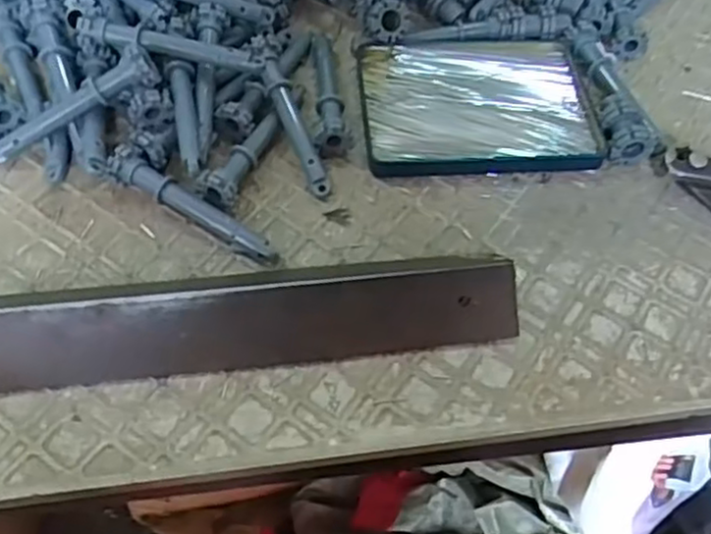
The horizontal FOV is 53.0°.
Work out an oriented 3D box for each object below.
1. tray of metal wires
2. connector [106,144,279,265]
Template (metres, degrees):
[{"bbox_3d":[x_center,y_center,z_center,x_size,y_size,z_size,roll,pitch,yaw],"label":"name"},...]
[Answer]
[{"bbox_3d":[0.069,-0.092,0.403,0.128,0.011,0.097,-2,57,-6],"label":"tray of metal wires"},{"bbox_3d":[-0.078,-0.029,0.346,0.093,0.017,0.016,28,59,13],"label":"connector"}]

